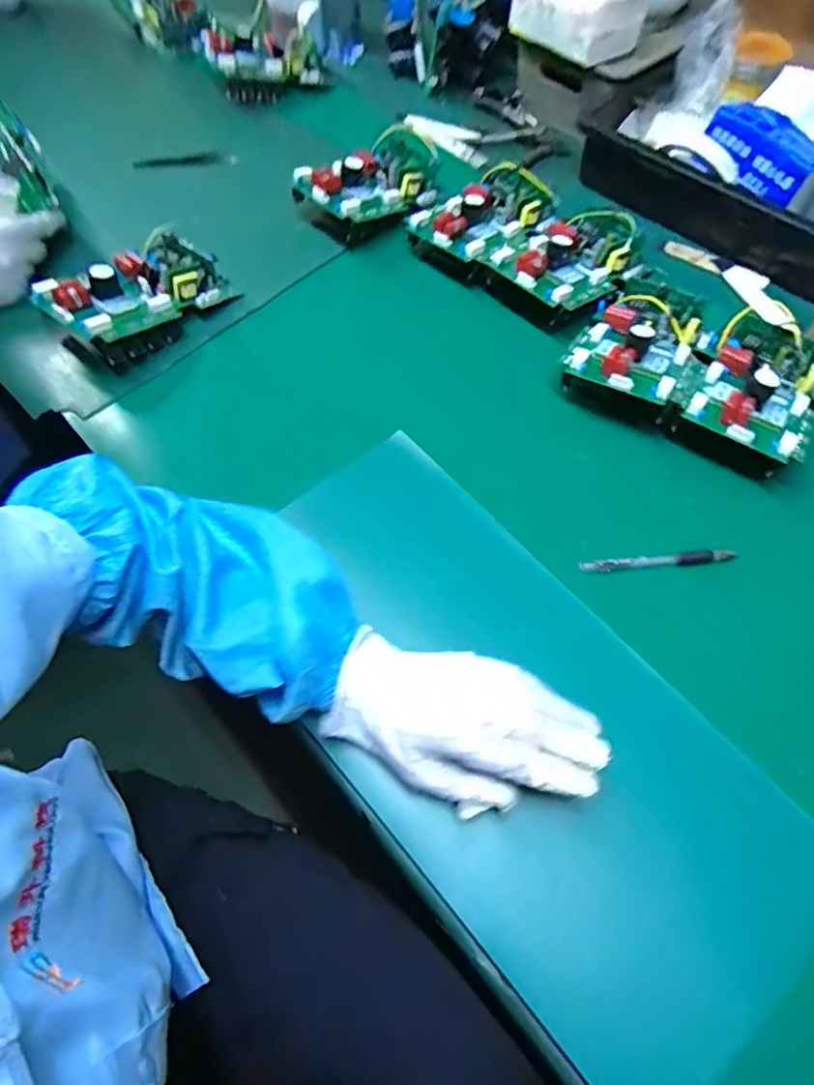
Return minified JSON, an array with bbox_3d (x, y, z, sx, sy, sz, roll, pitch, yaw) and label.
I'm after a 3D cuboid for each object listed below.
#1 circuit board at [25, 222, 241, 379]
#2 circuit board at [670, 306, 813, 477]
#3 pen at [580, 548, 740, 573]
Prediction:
[{"bbox_3d":[-0.270,-0.253,0.591,0.103,0.063,0.166,34,66,17],"label":"circuit board"},{"bbox_3d":[0.324,-0.144,0.534,0.108,0.048,0.174,30,66,15],"label":"circuit board"},{"bbox_3d":[0.206,0.015,0.477,0.125,0.013,0.011,-5,62,-2],"label":"pen"}]

